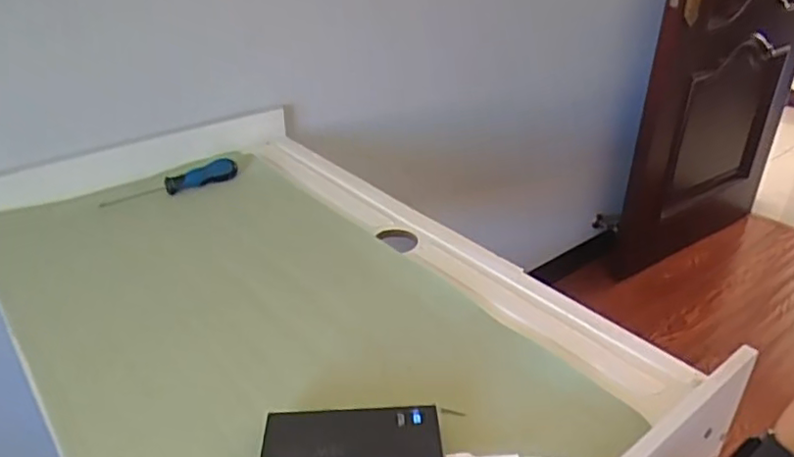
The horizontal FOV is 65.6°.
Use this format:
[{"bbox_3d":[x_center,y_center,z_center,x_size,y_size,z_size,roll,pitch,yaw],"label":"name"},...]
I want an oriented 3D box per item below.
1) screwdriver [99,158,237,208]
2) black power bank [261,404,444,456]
[{"bbox_3d":[-0.336,-0.071,0.915,0.193,0.028,0.031,-13,34,-21],"label":"screwdriver"},{"bbox_3d":[-0.035,0.176,0.494,0.139,0.027,0.065,-2,32,-3],"label":"black power bank"}]

